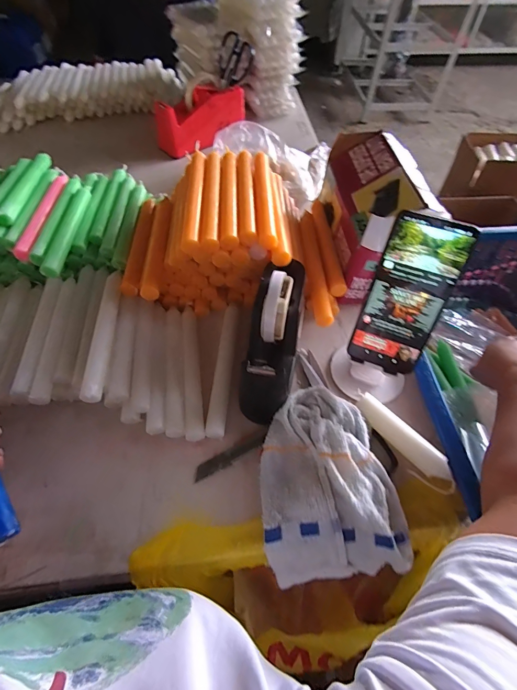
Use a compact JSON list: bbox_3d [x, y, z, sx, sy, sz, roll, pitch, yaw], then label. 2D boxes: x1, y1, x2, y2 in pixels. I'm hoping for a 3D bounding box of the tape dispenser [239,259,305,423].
[{"bbox_3d":[0.017,-0.011,0.408,0.061,0.124,0.178,9,55,6],"label":"tape dispenser"}]

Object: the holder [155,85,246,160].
[{"bbox_3d":[-0.135,-0.515,0.785,0.106,0.089,0.199,32,60,20],"label":"holder"}]

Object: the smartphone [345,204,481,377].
[{"bbox_3d":[0.150,-0.046,0.353,0.071,0.161,0.006,20,31,13],"label":"smartphone"}]

